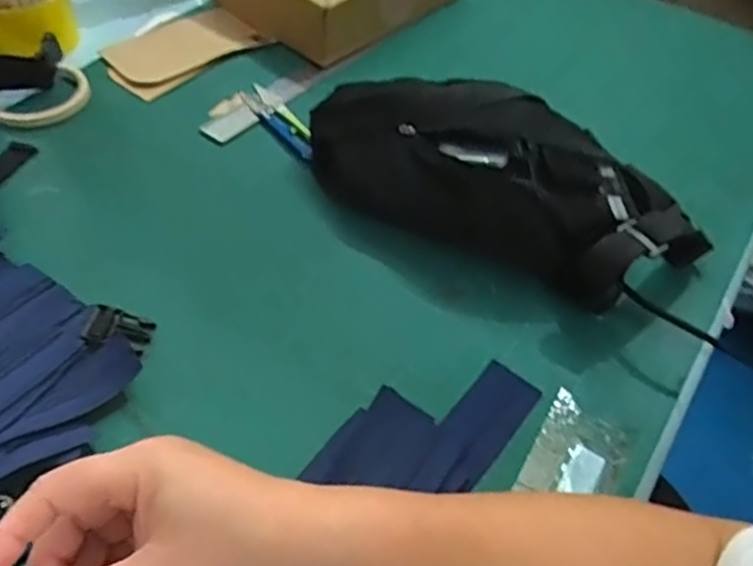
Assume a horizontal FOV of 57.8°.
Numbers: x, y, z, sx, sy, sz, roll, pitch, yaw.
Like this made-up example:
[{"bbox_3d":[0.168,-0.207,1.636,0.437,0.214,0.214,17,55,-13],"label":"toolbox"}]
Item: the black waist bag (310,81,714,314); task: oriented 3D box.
[{"bbox_3d":[0.098,-0.087,0.534,0.313,0.075,0.159,25,52,15],"label":"black waist bag"}]

